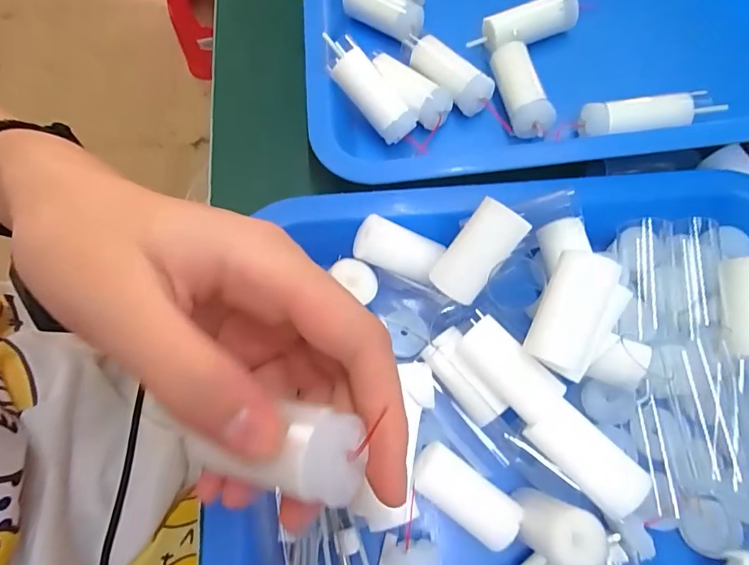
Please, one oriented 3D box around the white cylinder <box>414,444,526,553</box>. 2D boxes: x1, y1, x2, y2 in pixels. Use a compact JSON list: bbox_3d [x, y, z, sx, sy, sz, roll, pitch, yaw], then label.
[{"bbox_3d":[0.035,0.082,0.169,0.042,0.014,0.020,34,72,13],"label":"white cylinder"}]

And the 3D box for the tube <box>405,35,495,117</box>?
[{"bbox_3d":[0.039,-0.115,0.239,0.016,0.016,0.055,-39,73,-14],"label":"tube"}]

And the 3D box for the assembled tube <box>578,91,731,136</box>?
[{"bbox_3d":[0.135,-0.083,0.215,0.062,0.010,0.013,-2,71,13],"label":"assembled tube"}]

